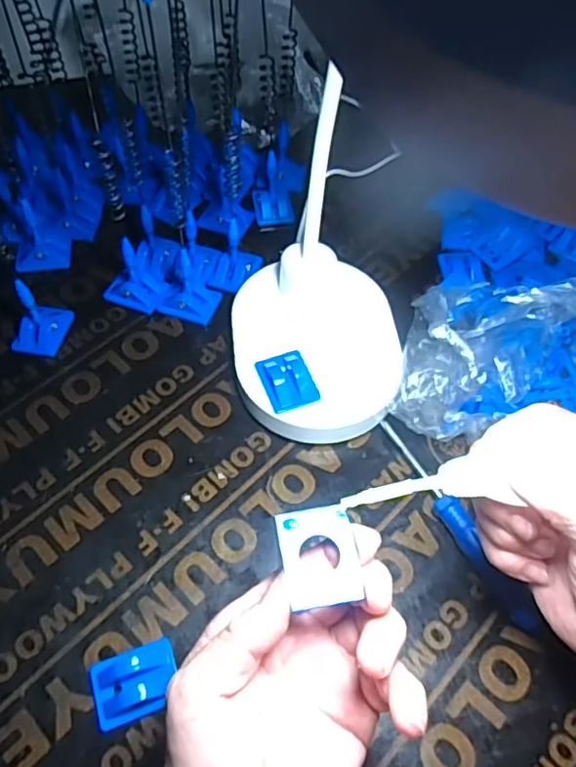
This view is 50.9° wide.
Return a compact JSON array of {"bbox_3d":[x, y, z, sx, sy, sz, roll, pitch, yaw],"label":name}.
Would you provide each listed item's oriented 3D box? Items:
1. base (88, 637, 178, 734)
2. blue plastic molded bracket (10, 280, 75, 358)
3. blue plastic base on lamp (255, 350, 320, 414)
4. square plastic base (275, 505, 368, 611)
[{"bbox_3d":[-0.084,0.164,0.332,0.045,0.006,0.036,-17,57,-12],"label":"base"},{"bbox_3d":[-0.190,-0.054,0.452,0.033,0.054,0.043,10,56,6],"label":"blue plastic molded bracket"},{"bbox_3d":[0.000,-0.003,0.415,0.034,0.016,0.041,-17,57,-12],"label":"blue plastic base on lamp"},{"bbox_3d":[0.013,0.073,0.258,0.030,0.006,0.041,-8,56,-6],"label":"square plastic base"}]

